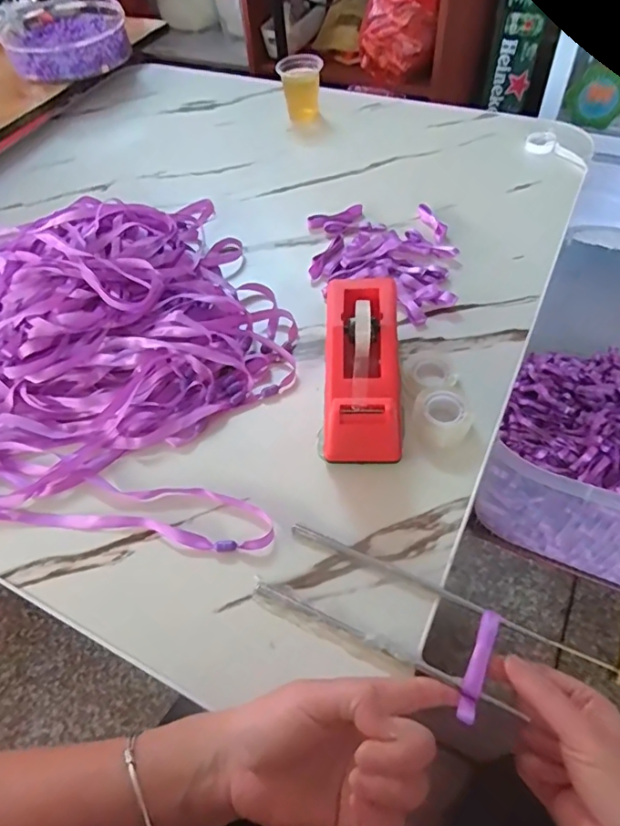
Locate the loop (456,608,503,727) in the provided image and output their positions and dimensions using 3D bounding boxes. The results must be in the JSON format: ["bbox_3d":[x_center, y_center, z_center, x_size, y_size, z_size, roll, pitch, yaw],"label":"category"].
[{"bbox_3d":[0.105,0.156,0.315,0.011,0.007,0.068,20,58,18],"label":"loop"}]

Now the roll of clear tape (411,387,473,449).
[{"bbox_3d":[0.109,0.003,0.417,0.043,0.022,0.046,-2,56,3],"label":"roll of clear tape"}]

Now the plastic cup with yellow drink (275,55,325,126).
[{"bbox_3d":[-0.011,-0.467,0.730,0.057,0.065,0.062,-18,56,-7],"label":"plastic cup with yellow drink"}]

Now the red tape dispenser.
[{"bbox_3d":[0.043,-0.036,0.423,0.063,0.075,0.154,1,56,6],"label":"red tape dispenser"}]

